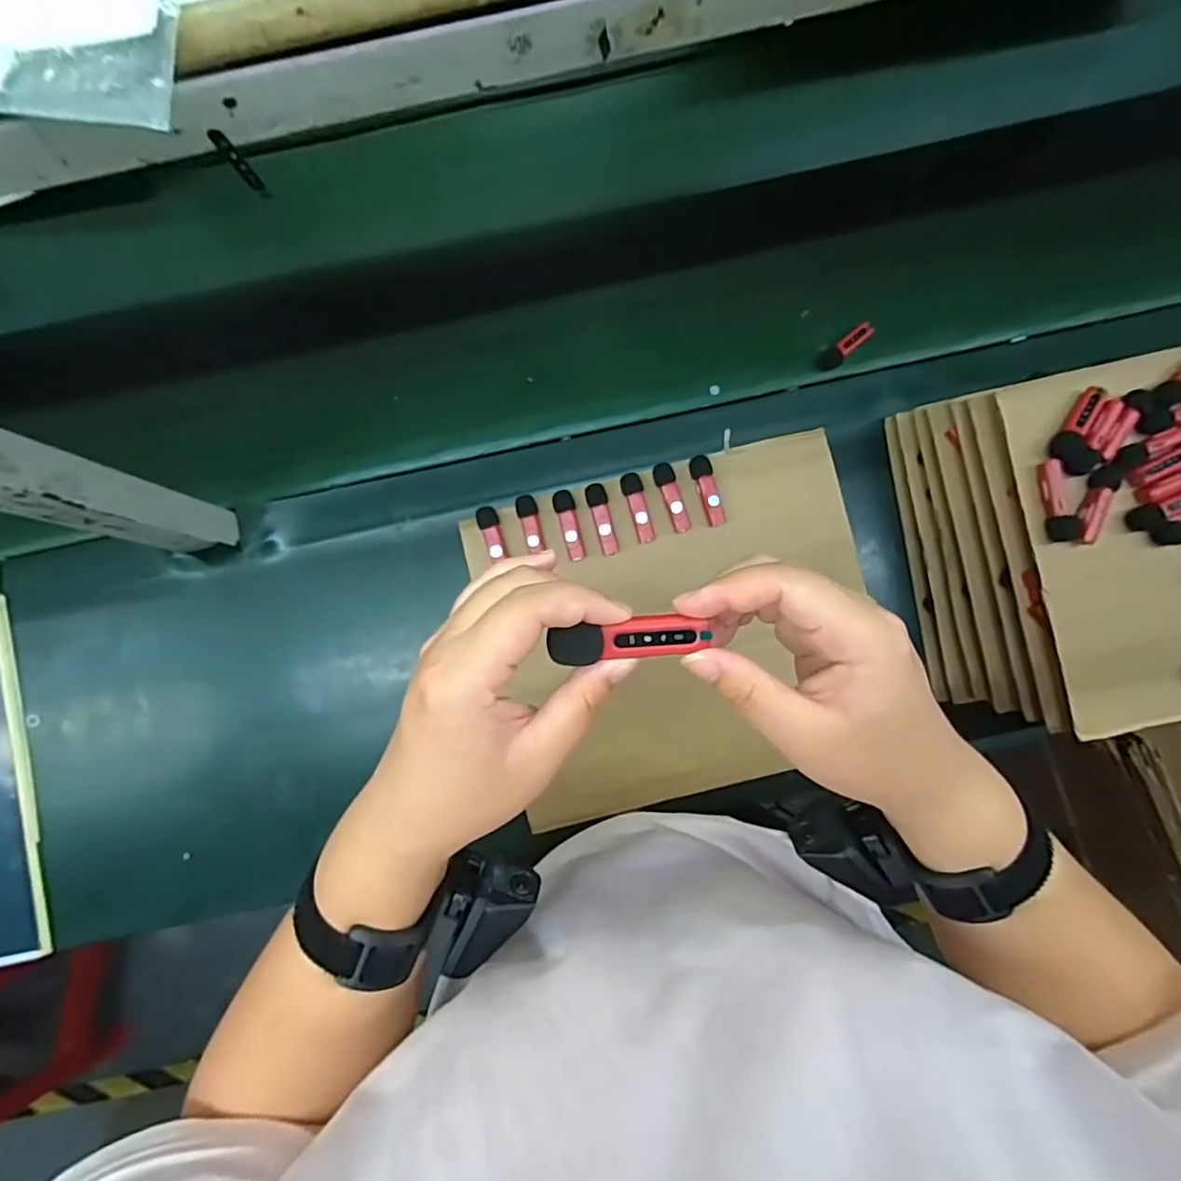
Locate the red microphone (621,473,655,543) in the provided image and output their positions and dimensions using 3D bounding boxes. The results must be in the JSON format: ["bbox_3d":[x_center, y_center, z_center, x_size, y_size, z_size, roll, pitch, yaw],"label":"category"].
[{"bbox_3d":[0.044,-0.075,0.555,0.019,0.011,0.063,-17,84,0],"label":"red microphone"}]

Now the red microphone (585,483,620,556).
[{"bbox_3d":[0.011,-0.065,0.557,0.019,0.009,0.066,-13,84,0],"label":"red microphone"}]

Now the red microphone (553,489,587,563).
[{"bbox_3d":[-0.019,-0.059,0.555,0.018,0.008,0.064,-14,84,0],"label":"red microphone"}]

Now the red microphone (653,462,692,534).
[{"bbox_3d":[0.075,-0.085,0.557,0.019,0.013,0.065,-19,84,-1],"label":"red microphone"}]

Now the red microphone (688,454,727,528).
[{"bbox_3d":[0.108,-0.093,0.558,0.021,0.015,0.066,-15,84,0],"label":"red microphone"}]

